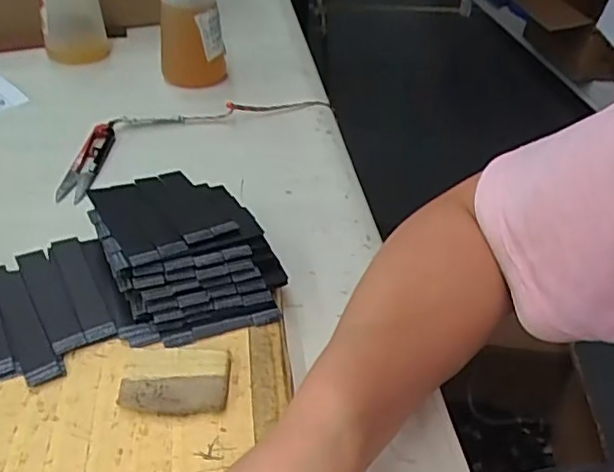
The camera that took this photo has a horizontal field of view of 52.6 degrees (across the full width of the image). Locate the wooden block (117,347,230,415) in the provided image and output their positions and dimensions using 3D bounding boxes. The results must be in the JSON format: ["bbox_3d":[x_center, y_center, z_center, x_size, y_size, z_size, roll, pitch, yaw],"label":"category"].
[{"bbox_3d":[-0.068,0.074,0.321,0.054,0.008,0.038,5,37,-3],"label":"wooden block"}]

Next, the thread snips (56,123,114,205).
[{"bbox_3d":[-0.178,-0.061,0.502,0.023,0.011,0.101,3,38,-3],"label":"thread snips"}]

